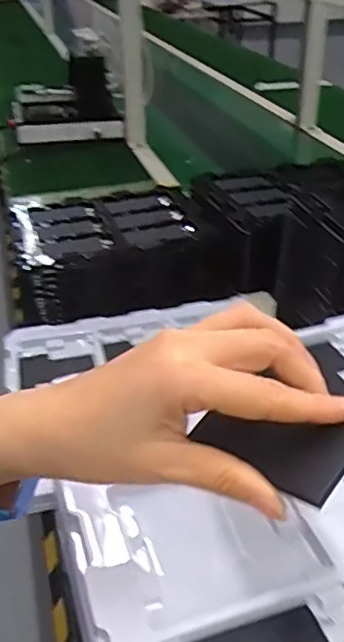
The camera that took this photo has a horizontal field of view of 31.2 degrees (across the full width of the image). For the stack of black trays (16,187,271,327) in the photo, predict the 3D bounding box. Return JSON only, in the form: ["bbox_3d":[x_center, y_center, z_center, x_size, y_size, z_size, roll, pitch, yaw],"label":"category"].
[{"bbox_3d":[-0.097,-0.120,0.923,0.290,0.096,0.204,-17,36,-22],"label":"stack of black trays"}]

